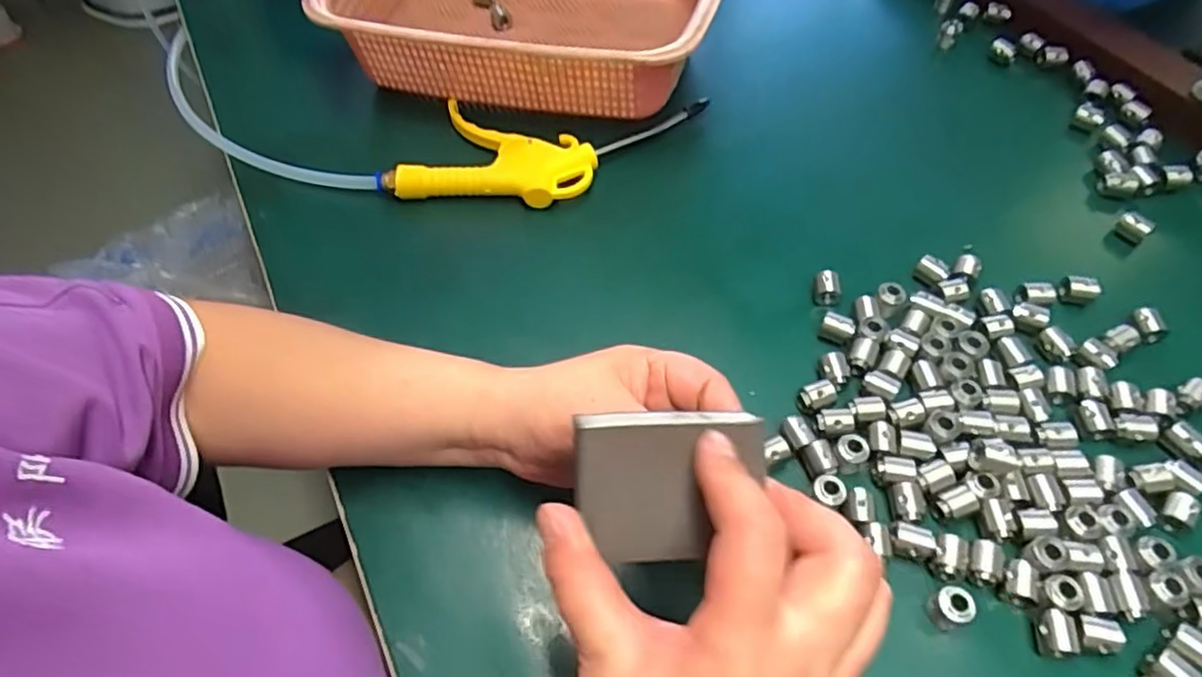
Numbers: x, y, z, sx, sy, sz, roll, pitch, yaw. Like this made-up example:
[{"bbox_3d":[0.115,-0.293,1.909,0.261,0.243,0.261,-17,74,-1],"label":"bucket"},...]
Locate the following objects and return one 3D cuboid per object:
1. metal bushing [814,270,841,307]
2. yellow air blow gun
[{"bbox_3d":[0.140,-0.031,0.413,0.015,0.012,0.020,3,57,6],"label":"metal bushing"},{"bbox_3d":[-0.039,-0.137,0.493,0.213,0.028,0.103,4,57,7],"label":"yellow air blow gun"}]

